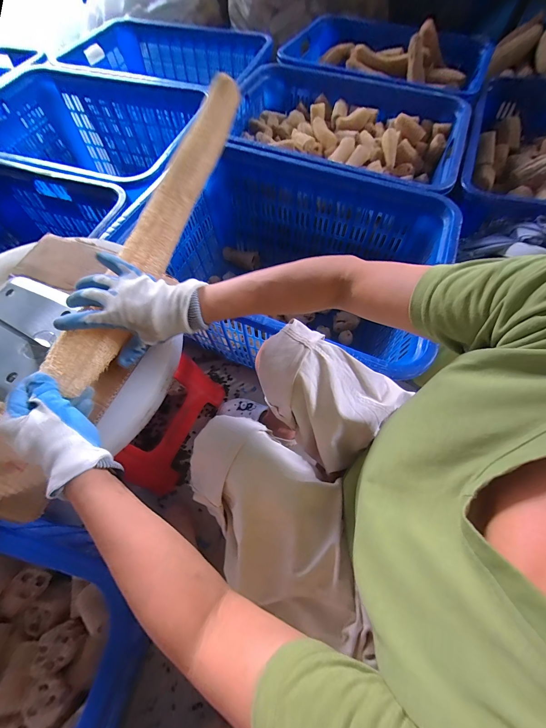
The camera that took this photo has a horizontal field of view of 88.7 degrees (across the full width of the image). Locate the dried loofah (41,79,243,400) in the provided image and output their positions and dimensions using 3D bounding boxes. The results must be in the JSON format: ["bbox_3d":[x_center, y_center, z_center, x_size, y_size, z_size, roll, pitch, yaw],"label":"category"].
[{"bbox_3d":[-0.170,-0.231,0.430,0.060,0.050,0.561,18,76,9],"label":"dried loofah"}]

